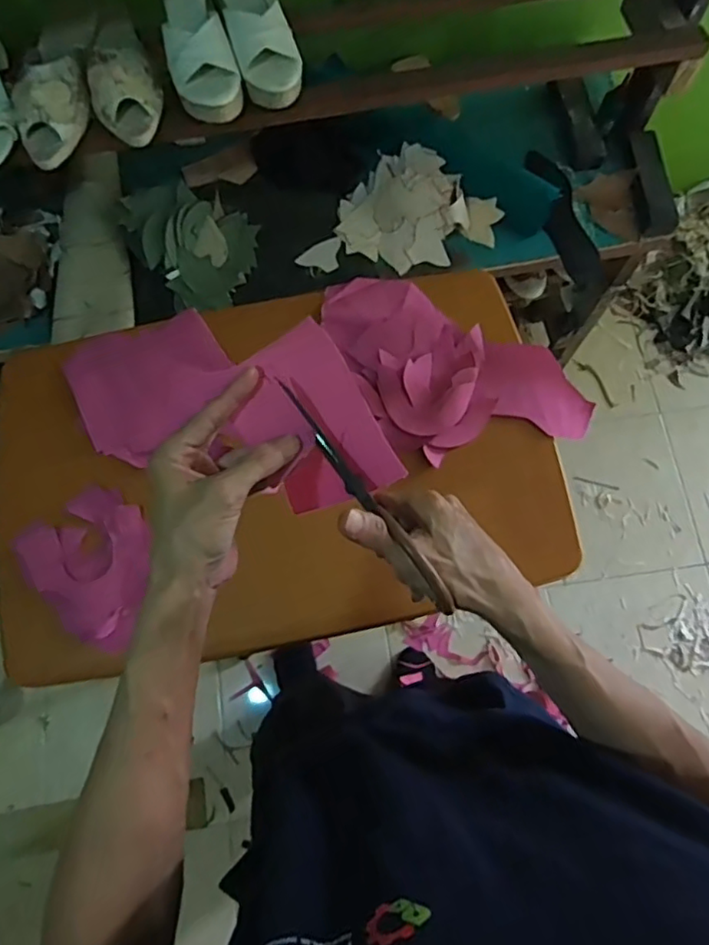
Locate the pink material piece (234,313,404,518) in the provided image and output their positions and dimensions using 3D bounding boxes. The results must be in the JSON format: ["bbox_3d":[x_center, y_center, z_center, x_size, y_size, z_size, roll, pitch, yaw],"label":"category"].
[{"bbox_3d":[-0.034,-0.036,0.443,0.086,0.038,0.129,-29,74,-8],"label":"pink material piece"}]

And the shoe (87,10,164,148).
[{"bbox_3d":[-0.313,-0.531,0.805,0.089,0.061,0.221,-20,73,-5],"label":"shoe"}]

